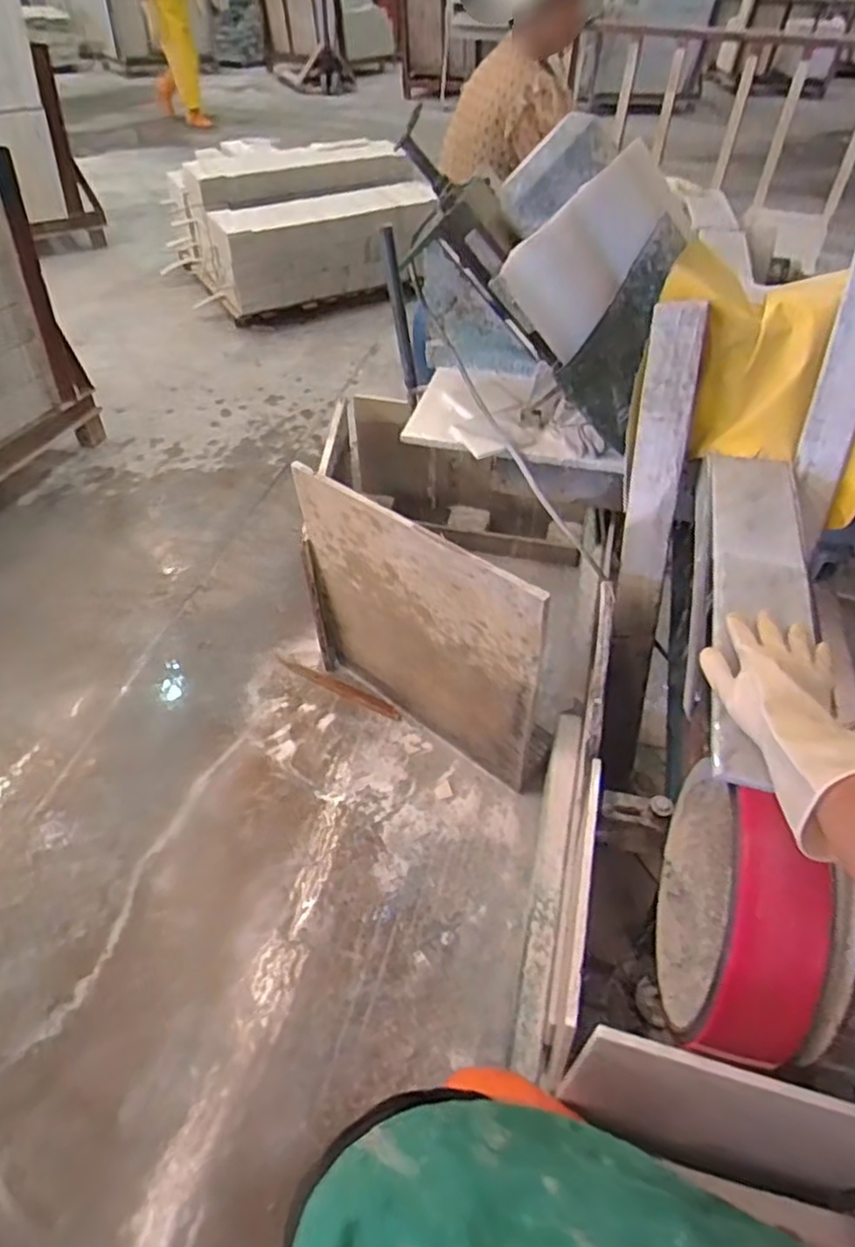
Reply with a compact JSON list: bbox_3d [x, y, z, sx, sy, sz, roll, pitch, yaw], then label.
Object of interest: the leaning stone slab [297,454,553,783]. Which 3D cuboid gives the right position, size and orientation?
[{"bbox_3d":[-0.026,0.029,1.327,0.556,0.646,0.023,32,53,26],"label":"leaning stone slab"}]

